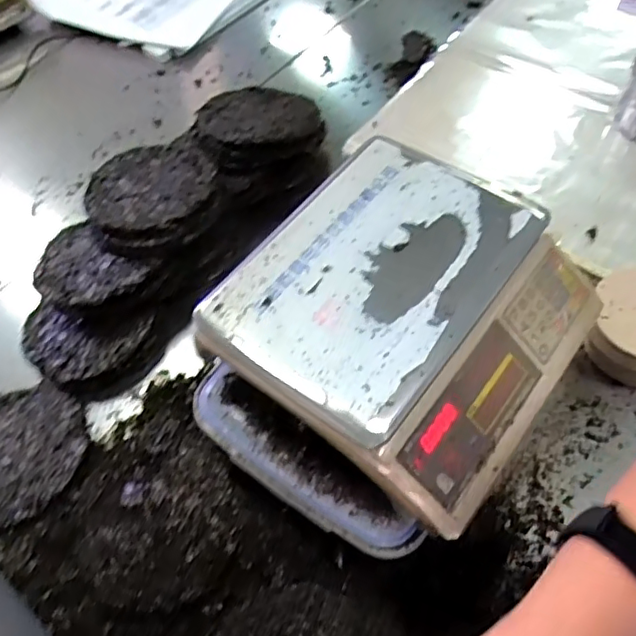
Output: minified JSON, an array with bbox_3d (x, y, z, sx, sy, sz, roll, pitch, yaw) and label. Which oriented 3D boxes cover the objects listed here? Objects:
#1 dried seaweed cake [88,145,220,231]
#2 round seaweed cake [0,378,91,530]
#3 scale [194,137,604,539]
[{"bbox_3d":[-0.263,-0.211,0.910,0.193,0.028,0.188,0,57,5],"label":"dried seaweed cake"},{"bbox_3d":[-0.407,0.180,0.813,0.160,0.030,0.196,-22,58,-10],"label":"round seaweed cake"},{"bbox_3d":[0.093,-0.005,0.614,0.314,0.098,0.323,31,65,22],"label":"scale"}]

